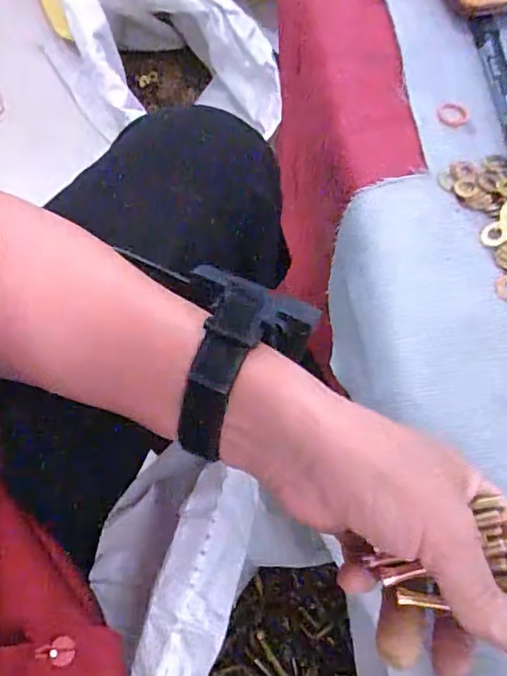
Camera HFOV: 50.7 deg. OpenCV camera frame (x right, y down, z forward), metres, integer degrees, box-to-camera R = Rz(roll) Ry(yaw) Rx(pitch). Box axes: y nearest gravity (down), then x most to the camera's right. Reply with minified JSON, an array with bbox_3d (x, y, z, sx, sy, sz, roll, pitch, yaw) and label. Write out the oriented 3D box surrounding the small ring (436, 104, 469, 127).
[{"bbox_3d":[0.136,-0.153,0.367,0.022,0.004,0.015,35,97,21],"label":"small ring"}]

